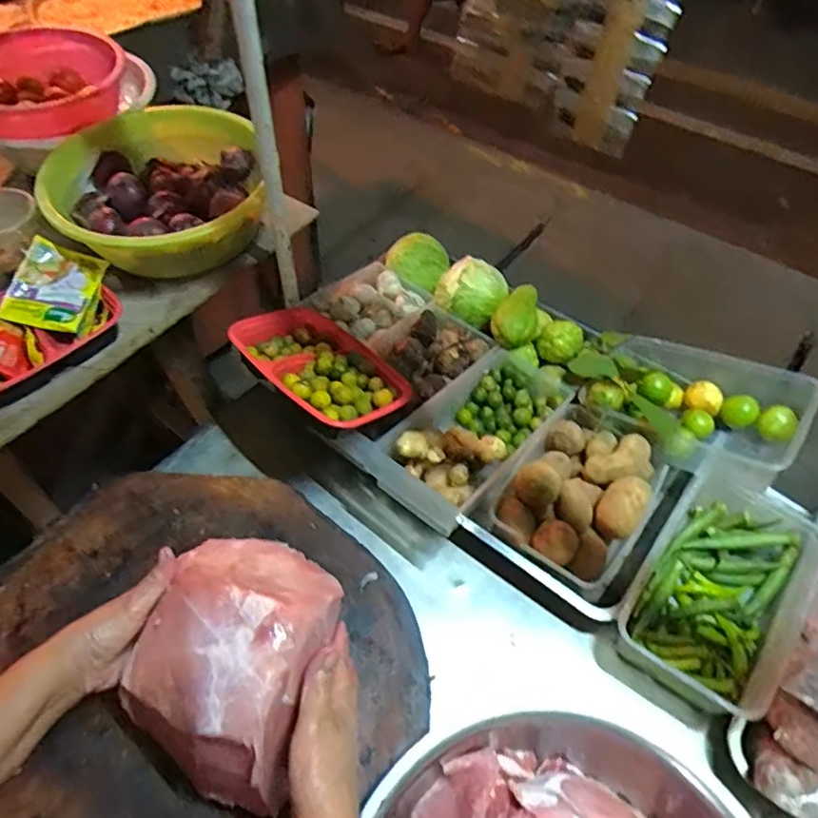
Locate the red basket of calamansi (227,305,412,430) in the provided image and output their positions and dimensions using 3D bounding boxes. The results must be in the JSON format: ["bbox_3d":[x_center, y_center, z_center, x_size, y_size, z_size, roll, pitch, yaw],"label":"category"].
[{"bbox_3d":[-0.107,-0.044,0.753,0.207,0.052,0.157,39,43,26],"label":"red basket of calamansi"}]

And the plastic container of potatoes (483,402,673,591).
[{"bbox_3d":[0.216,0.103,0.762,0.165,0.080,0.217,35,62,21],"label":"plastic container of potatoes"}]

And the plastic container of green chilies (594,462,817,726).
[{"bbox_3d":[0.357,0.213,0.723,0.162,0.088,0.264,34,62,20],"label":"plastic container of green chilies"}]

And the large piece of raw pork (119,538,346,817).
[{"bbox_3d":[-0.148,0.198,0.504,0.154,0.128,0.195,15,57,9],"label":"large piece of raw pork"}]

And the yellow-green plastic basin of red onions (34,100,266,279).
[{"bbox_3d":[-0.330,-0.285,0.820,0.260,0.093,0.266,0,56,-1],"label":"yellow-green plastic basin of red onions"}]

